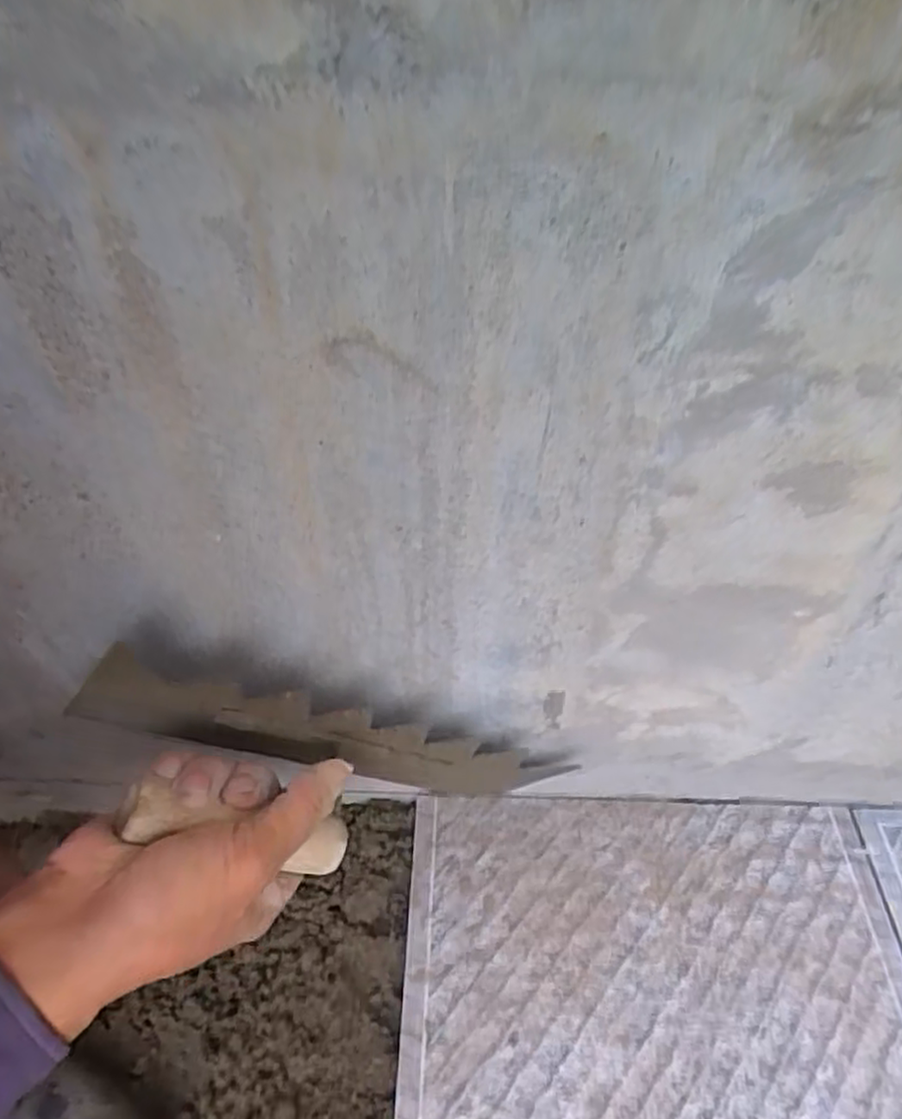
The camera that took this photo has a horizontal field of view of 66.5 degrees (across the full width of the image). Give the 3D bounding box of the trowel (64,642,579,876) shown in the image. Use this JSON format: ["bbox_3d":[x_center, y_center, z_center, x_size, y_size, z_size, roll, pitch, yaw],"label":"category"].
[{"bbox_3d":[-0.058,0.125,0.376,0.275,0.079,0.080,21,38,-31],"label":"trowel"}]

